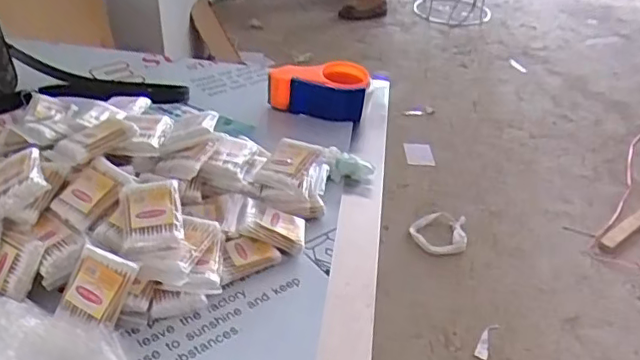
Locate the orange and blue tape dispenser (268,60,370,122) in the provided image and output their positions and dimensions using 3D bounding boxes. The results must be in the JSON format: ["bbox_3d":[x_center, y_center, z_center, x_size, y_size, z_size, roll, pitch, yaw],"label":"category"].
[{"bbox_3d":[-0.004,-0.145,0.925,0.158,0.071,0.076,3,36,-1],"label":"orange and blue tape dispenser"}]

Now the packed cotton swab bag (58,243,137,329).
[{"bbox_3d":[-0.206,0.100,0.533,0.053,0.068,0.011,20,-9,-1],"label":"packed cotton swab bag"}]

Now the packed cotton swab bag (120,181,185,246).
[{"bbox_3d":[-0.170,0.032,0.579,0.056,0.012,0.080,-12,53,-7],"label":"packed cotton swab bag"}]

